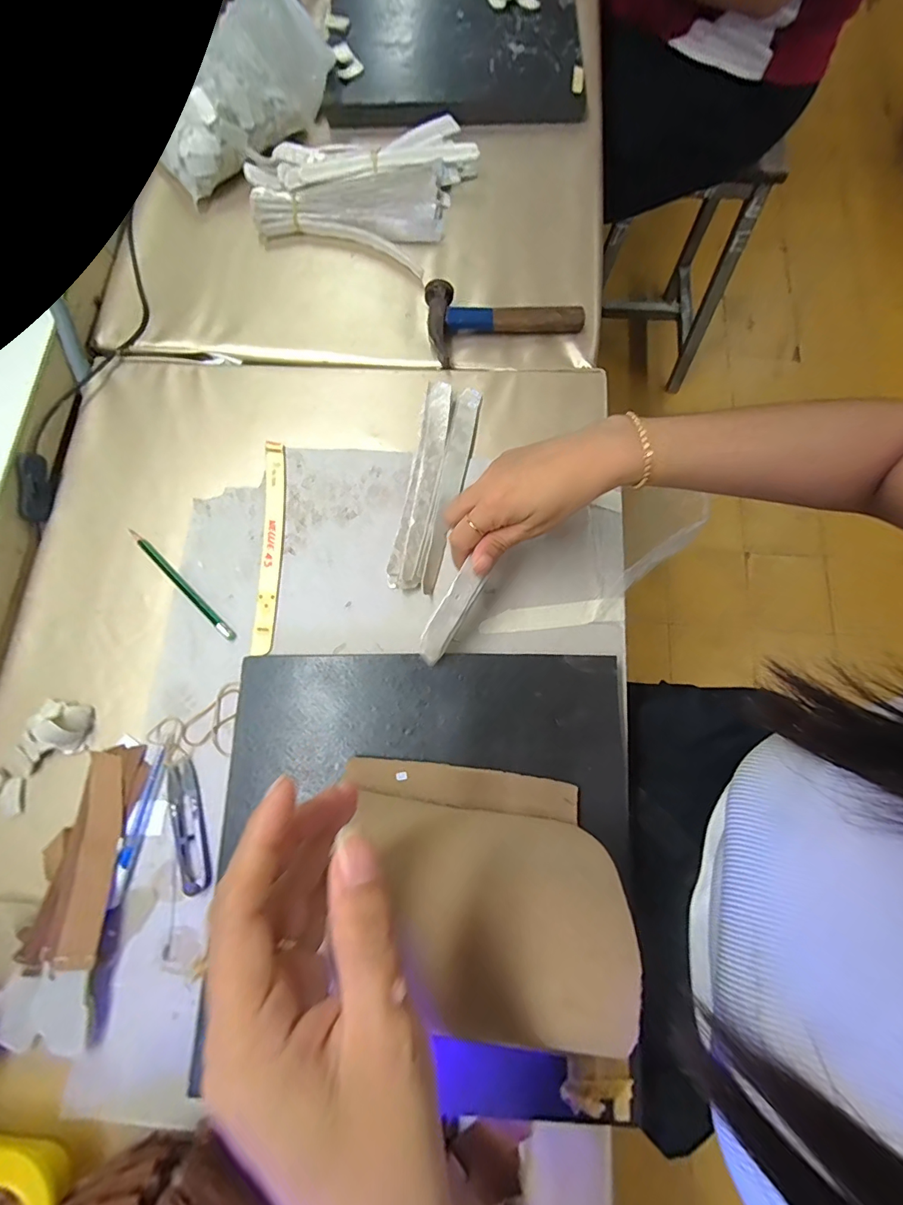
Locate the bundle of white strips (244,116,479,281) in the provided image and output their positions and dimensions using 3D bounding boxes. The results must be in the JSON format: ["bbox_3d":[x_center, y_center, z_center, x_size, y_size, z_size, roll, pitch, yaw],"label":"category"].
[{"bbox_3d":[-0.104,-0.468,0.511,0.230,0.030,0.168,15,78,5],"label":"bundle of white strips"}]

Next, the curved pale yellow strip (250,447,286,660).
[{"bbox_3d":[-0.167,-0.055,0.424,0.020,0.004,0.203,-2,77,1],"label":"curved pale yellow strip"}]

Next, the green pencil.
[{"bbox_3d":[-0.244,-0.017,0.414,0.144,0.004,0.009,42,81,10],"label":"green pencil"}]

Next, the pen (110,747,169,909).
[{"bbox_3d":[-0.250,0.176,0.367,0.014,0.008,0.114,11,78,4],"label":"pen"}]

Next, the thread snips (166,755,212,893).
[{"bbox_3d":[-0.209,0.177,0.366,0.028,0.006,0.099,-17,77,-2],"label":"thread snips"}]

